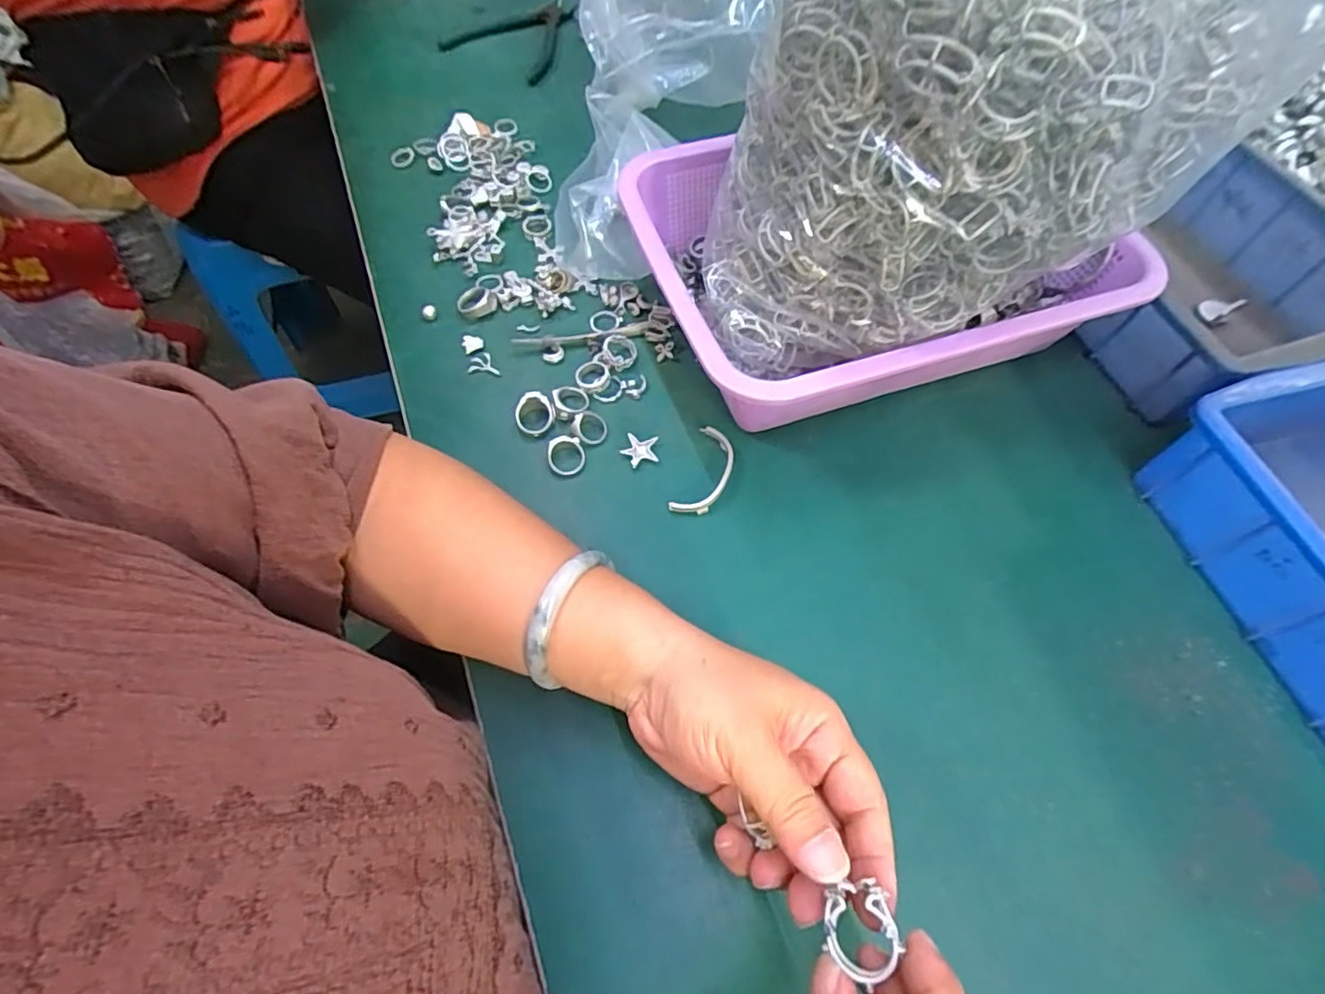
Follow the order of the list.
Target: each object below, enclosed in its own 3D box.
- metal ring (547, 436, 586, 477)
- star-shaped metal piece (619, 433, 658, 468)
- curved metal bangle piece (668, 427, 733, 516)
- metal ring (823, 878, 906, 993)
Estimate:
[{"bbox_3d":[-0.061,-0.026,0.389,0.023,0.005,0.025,2,75,-8],"label":"metal ring"},{"bbox_3d":[-0.015,-0.030,0.393,0.023,0.005,0.022,-3,61,-3],"label":"star-shaped metal piece"},{"bbox_3d":[0.028,-0.016,0.385,0.027,0.009,0.065,19,62,9],"label":"curved metal bangle piece"},{"bbox_3d":[0.068,0.148,0.210,0.022,0.011,0.028,9,61,4],"label":"metal ring"}]

